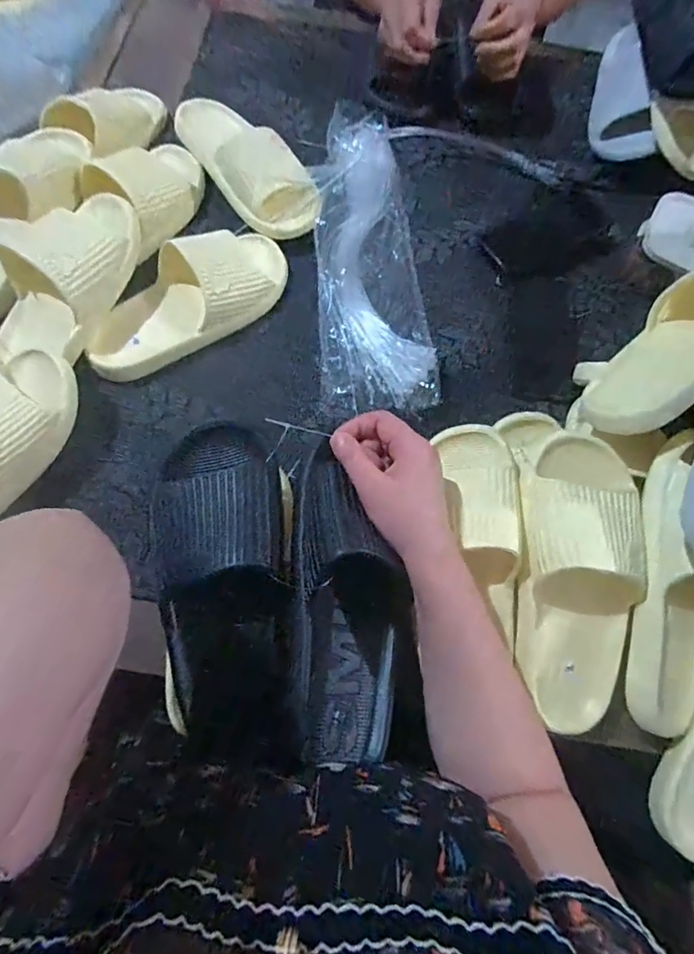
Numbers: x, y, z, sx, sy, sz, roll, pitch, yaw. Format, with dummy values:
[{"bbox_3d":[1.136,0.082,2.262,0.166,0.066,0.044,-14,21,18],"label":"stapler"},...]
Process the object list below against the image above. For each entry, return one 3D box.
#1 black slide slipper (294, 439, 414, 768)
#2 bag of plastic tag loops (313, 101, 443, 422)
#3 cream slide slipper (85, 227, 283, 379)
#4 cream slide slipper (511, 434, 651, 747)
[{"bbox_3d":[0.002,0.095,0.384,0.098,0.065,0.227,-6,86,-3],"label":"black slide slipper"},{"bbox_3d":[0.028,-0.278,0.595,0.130,0.044,0.422,-2,71,-2],"label":"bag of plastic tag loops"},{"bbox_3d":[-0.177,-0.202,0.542,0.244,0.060,0.096,-36,76,-13],"label":"cream slide slipper"},{"bbox_3d":[0.198,0.089,0.409,0.099,0.065,0.248,3,92,0],"label":"cream slide slipper"}]

